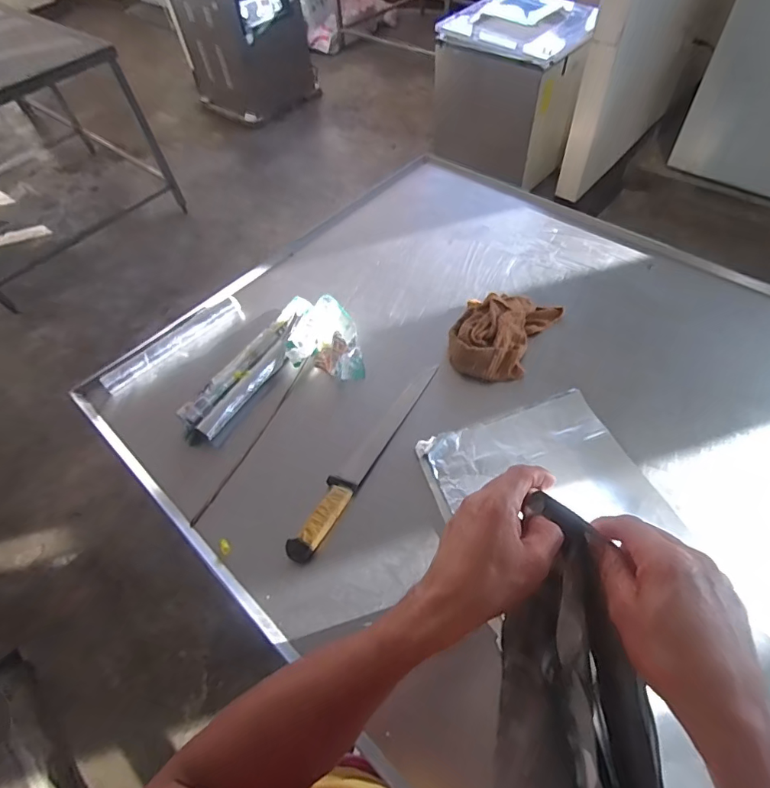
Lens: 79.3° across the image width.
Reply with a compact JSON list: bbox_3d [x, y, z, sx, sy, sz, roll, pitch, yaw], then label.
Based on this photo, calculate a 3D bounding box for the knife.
[{"bbox_3d":[-0.030,0.094,0.777,0.047,0.031,0.405,24,61,21],"label":"knife"}]

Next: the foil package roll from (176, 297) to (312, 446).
[{"bbox_3d":[-0.254,-0.051,0.889,0.083,0.058,0.348,28,62,23],"label":"foil package roll"}]

